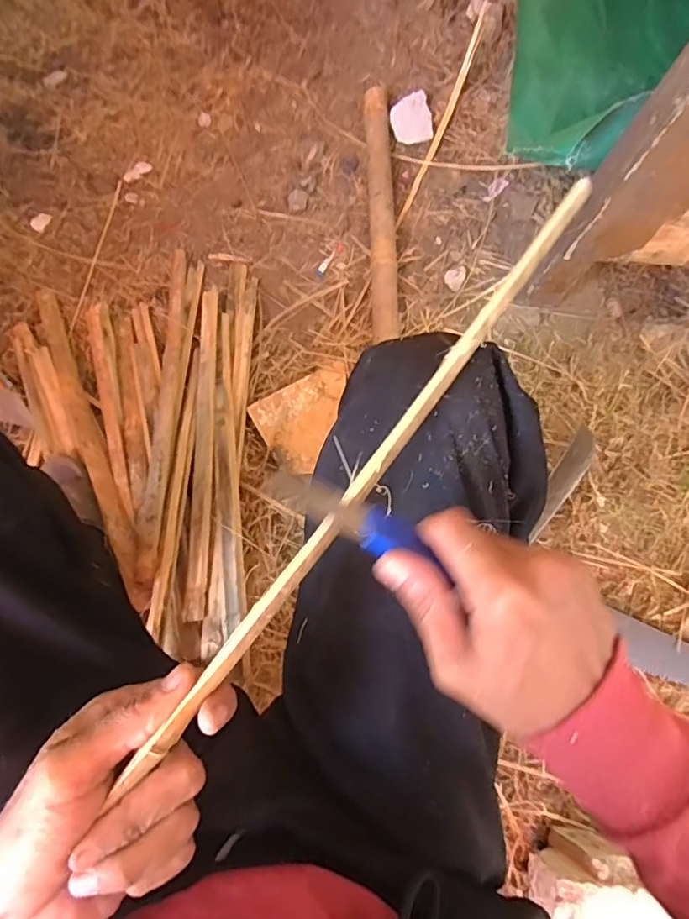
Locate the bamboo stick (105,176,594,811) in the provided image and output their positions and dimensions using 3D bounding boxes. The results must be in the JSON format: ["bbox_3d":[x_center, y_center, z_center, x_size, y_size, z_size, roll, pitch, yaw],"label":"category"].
[{"bbox_3d":[0.035,-0.021,0.292,0.012,0.007,0.419,36,73,8],"label":"bamboo stick"}]

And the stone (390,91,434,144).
[{"bbox_3d":[0.110,-0.561,0.883,0.068,0.020,0.078,-15,78,-3],"label":"stone"}]

